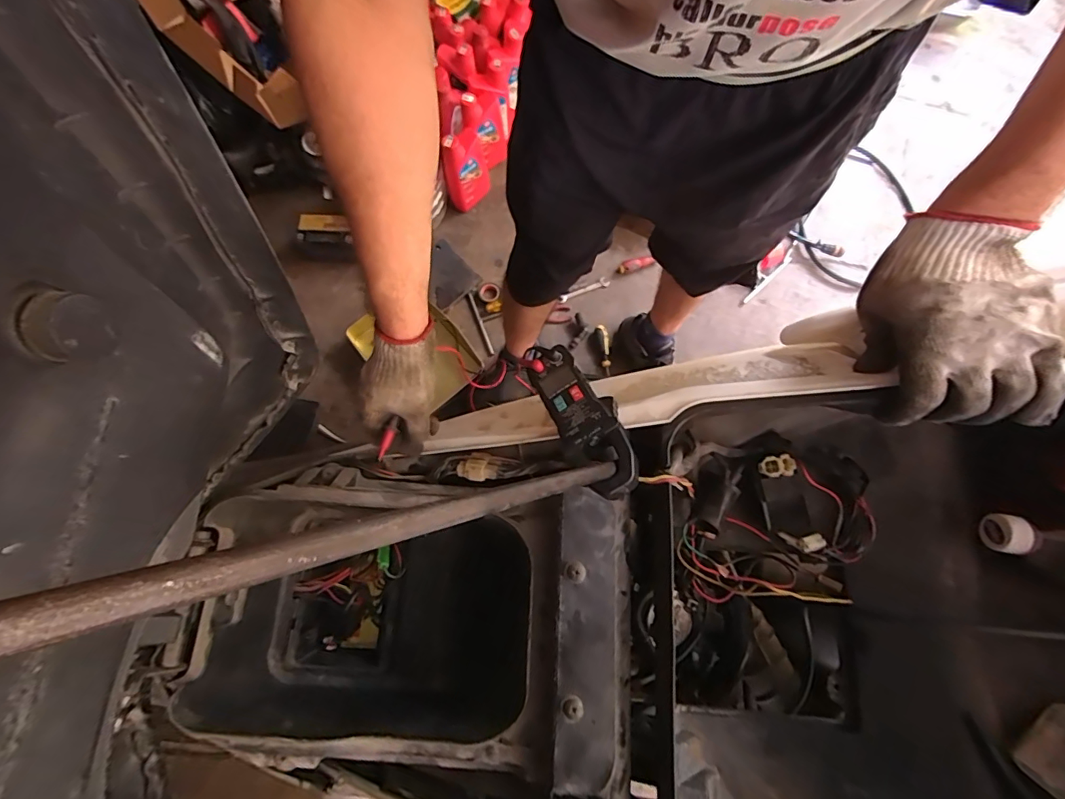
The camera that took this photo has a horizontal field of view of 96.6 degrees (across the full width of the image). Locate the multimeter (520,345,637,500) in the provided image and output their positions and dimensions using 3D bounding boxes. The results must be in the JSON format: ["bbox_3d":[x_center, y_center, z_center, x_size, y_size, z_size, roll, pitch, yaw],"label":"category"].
[{"bbox_3d":[0.044,0.014,0.438,0.059,0.039,0.173,-26,55,-7],"label":"multimeter"}]

